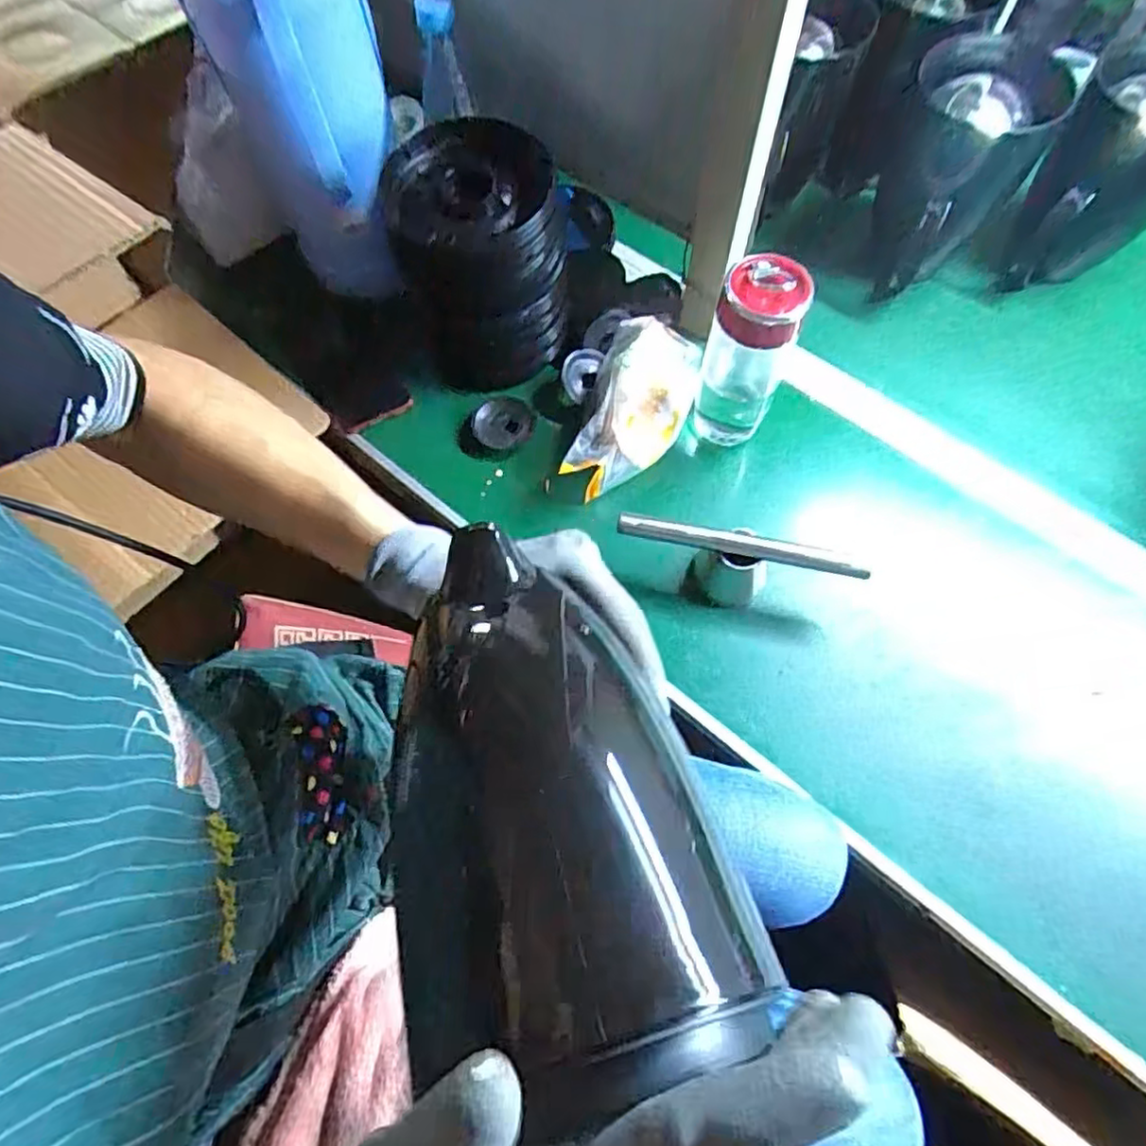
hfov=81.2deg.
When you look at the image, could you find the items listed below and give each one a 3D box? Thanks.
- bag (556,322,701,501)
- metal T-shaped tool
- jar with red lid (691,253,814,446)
[{"bbox_3d":[0.062,-0.161,0.627,0.093,0.042,0.201,14,66,7],"label":"bag"},{"bbox_3d":[0.135,-0.003,0.564,0.200,0.069,0.041,11,66,6],"label":"metal T-shaped tool"},{"bbox_3d":[0.150,-0.188,0.580,0.067,0.170,0.063,0,65,1],"label":"jar with red lid"}]

